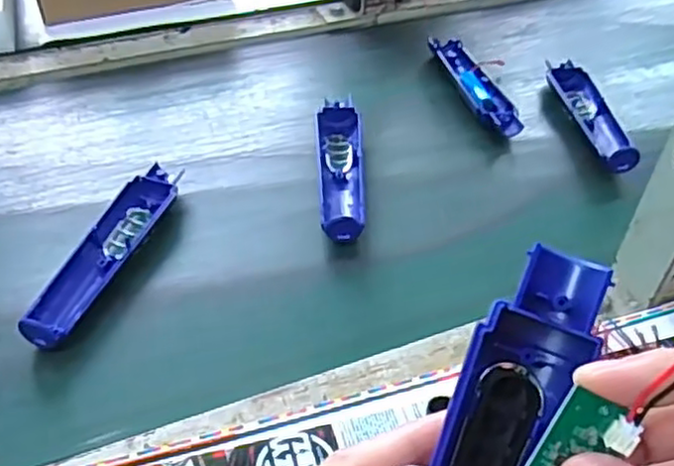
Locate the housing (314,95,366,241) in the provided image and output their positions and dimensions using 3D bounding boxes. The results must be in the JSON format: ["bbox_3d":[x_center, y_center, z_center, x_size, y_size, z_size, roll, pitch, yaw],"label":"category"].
[{"bbox_3d":[0.004,-0.052,0.566,0.039,0.021,0.159,-2,42,-4],"label":"housing"}]

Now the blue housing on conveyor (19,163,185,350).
[{"bbox_3d":[-0.160,0.012,0.489,0.039,0.021,0.165,15,43,14],"label":"blue housing on conveyor"}]

